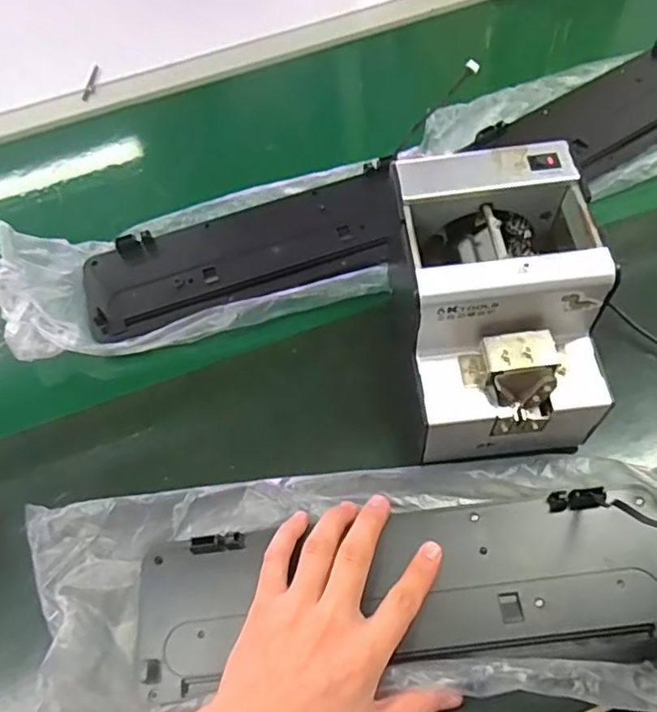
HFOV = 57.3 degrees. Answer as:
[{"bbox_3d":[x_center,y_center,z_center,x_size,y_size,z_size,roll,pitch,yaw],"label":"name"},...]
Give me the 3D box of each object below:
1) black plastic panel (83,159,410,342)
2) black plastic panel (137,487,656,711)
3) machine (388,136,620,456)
[{"bbox_3d":[-0.074,-0.098,0.577,0.310,0.035,0.118,-17,58,-9],"label":"black plastic panel"},{"bbox_3d":[0.055,0.160,0.407,0.361,0.031,0.100,-6,57,1],"label":"black plastic panel"},{"bbox_3d":[0.119,-0.036,0.438,0.123,0.141,0.167,-7,57,-2],"label":"machine"}]

